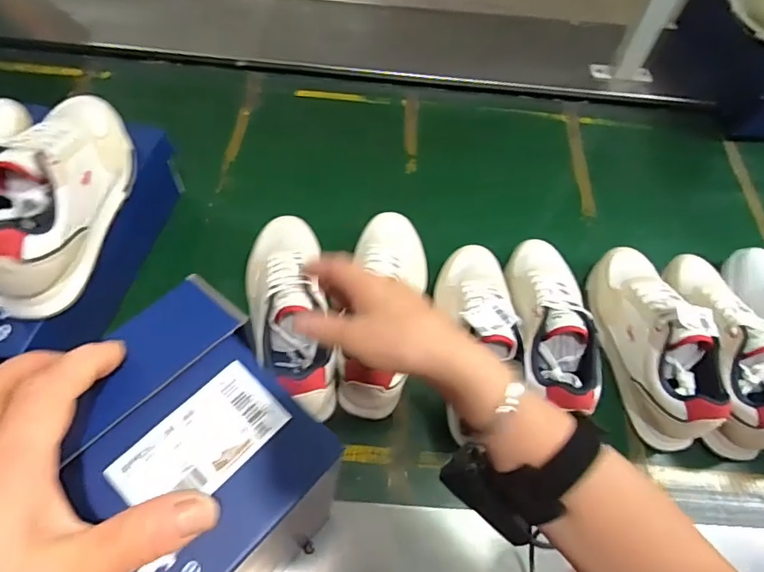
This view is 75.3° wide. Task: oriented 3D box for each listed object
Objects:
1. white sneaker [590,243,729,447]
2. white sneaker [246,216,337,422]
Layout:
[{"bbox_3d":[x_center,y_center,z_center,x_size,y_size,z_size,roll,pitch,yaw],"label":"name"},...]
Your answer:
[{"bbox_3d":[0.349,0.060,0.635,0.091,0.106,0.266,-5,60,-7],"label":"white sneaker"},{"bbox_3d":[-0.119,0.029,0.613,0.093,0.112,0.263,-7,60,-8],"label":"white sneaker"}]

